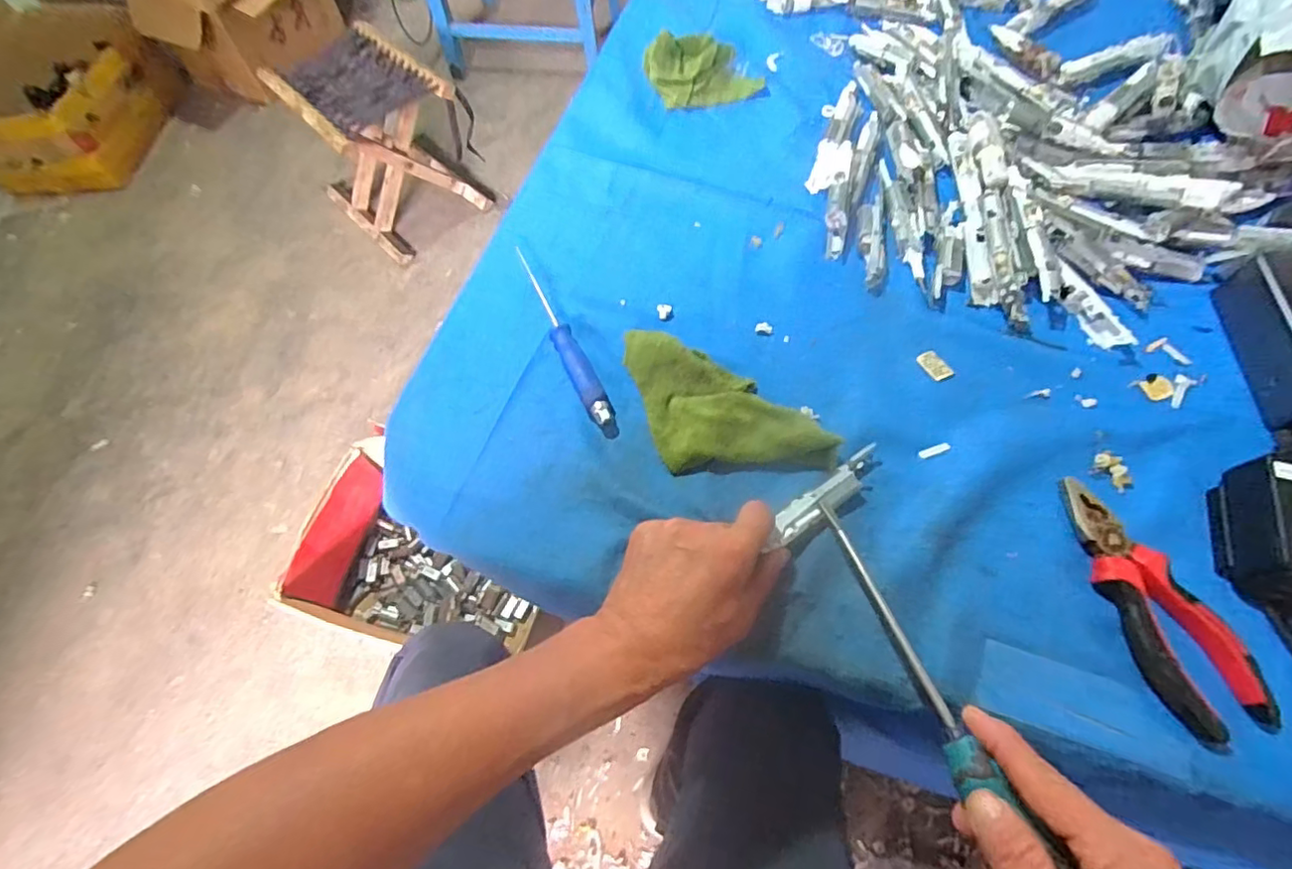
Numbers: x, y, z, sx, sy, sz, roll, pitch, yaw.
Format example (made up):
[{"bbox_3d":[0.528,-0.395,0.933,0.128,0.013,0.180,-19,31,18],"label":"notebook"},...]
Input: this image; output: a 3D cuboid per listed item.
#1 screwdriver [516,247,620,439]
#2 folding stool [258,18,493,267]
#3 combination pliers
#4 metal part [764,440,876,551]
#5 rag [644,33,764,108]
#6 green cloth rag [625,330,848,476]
[{"bbox_3d":[-0.066,-0.075,0.464,0.019,0.016,0.184,-26,65,-9],"label":"screwdriver"},{"bbox_3d":[-0.565,-0.631,1.287,0.306,0.302,0.282,39,72,20],"label":"folding stool"},{"bbox_3d":[0.305,0.101,0.358,0.051,0.019,0.156,-20,64,-6],"label":"combination pliers"},{"bbox_3d":[0.122,0.041,0.396,0.102,0.015,0.023,-37,67,-21],"label":"metal part"},{"bbox_3d":[0.059,-0.363,0.587,0.114,0.042,0.059,-7,63,0],"label":"rag"},{"bbox_3d":[0.048,-0.010,0.421,0.168,0.029,0.081,26,68,15],"label":"green cloth rag"}]

